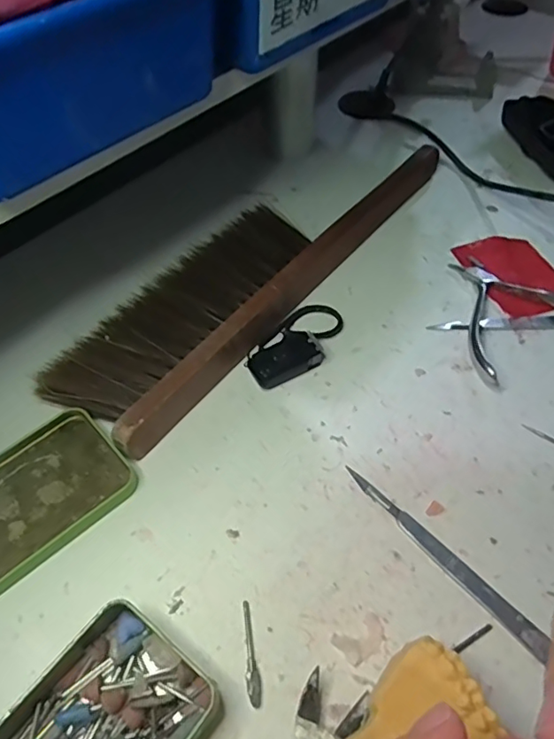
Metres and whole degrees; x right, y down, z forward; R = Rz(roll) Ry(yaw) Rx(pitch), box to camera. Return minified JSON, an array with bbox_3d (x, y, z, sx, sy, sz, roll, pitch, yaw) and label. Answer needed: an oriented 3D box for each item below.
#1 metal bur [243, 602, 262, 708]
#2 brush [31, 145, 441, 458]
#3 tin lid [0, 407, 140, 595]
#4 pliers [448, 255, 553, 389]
[{"bbox_3d":[-0.013,0.130,0.251,0.006,0.004,0.044,-9,52,-5],"label":"metal bur"},{"bbox_3d":[-0.007,-0.084,0.401,0.093,0.029,0.351,29,58,22],"label":"brush"},{"bbox_3d":[-0.136,0.069,0.301,0.098,0.008,0.075,-37,59,-24],"label":"tin lid"},{"bbox_3d":[0.161,-0.046,0.373,0.105,0.014,0.104,-18,53,-11],"label":"pliers"}]

